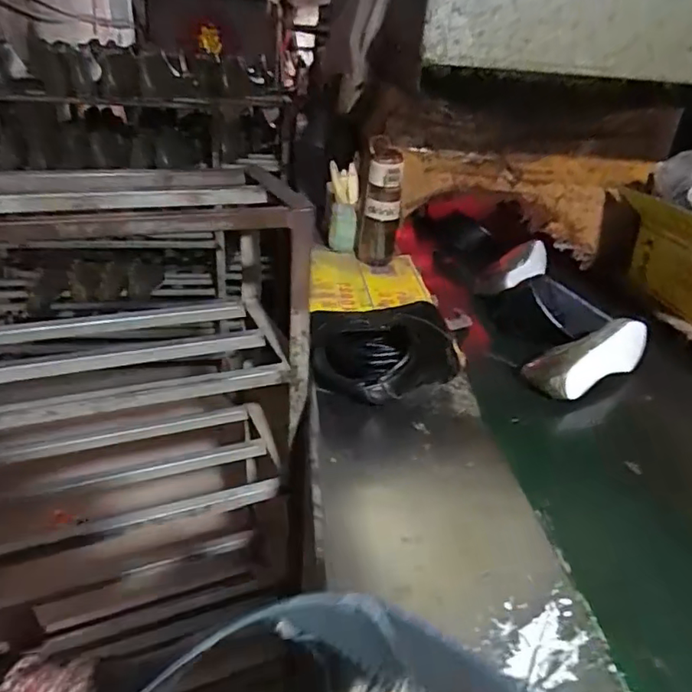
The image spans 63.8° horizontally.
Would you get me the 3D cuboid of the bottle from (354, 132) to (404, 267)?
[{"bbox_3d":[0.067,-0.278,1.120,0.085,0.237,0.071,5,27,2],"label":"bottle"}]

